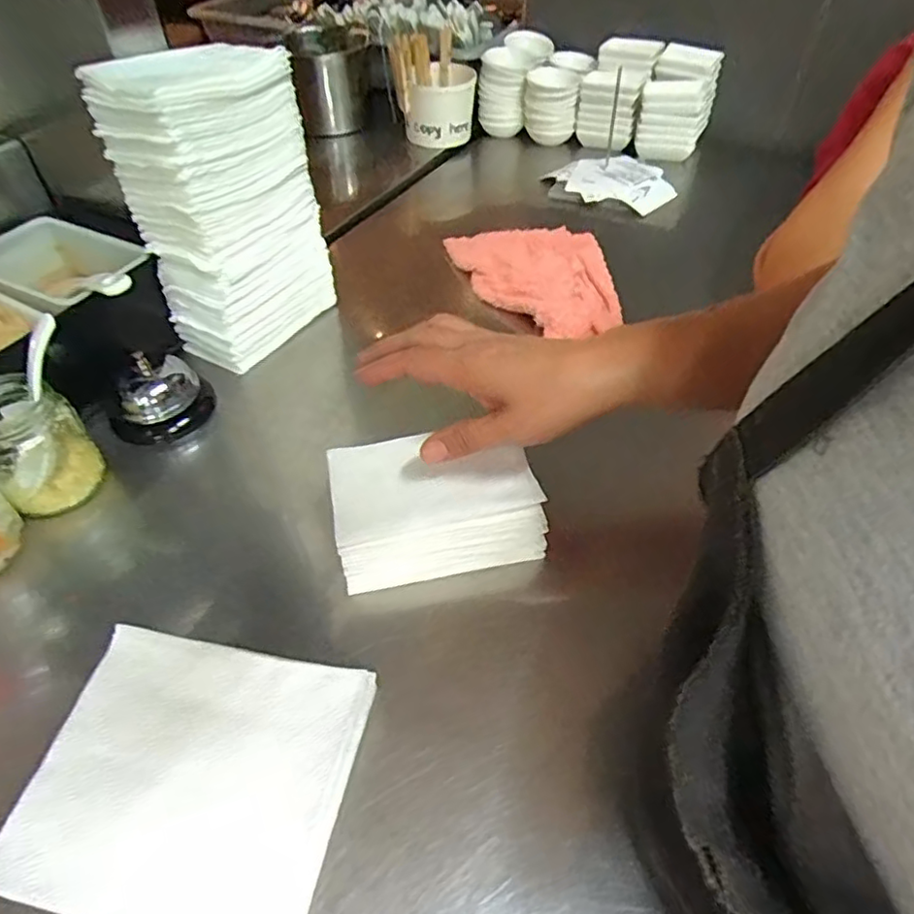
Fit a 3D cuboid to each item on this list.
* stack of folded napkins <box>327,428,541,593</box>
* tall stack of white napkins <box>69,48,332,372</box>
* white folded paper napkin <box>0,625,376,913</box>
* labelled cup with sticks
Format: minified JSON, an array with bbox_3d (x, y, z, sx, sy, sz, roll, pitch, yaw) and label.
[{"bbox_3d":[-0.015,0.031,0.409,0.127,0.046,0.088,-7,50,-11],"label":"stack of folded napkins"},{"bbox_3d":[-0.186,-0.205,0.519,0.078,0.215,0.135,24,52,21],"label":"tall stack of white napkins"},{"bbox_3d":[-0.132,0.156,0.313,0.152,0.015,0.127,9,47,9],"label":"white folded paper napkin"},{"bbox_3d":[-0.031,-0.505,0.869,0.113,0.112,0.104,3,47,3],"label":"labelled cup with sticks"}]

